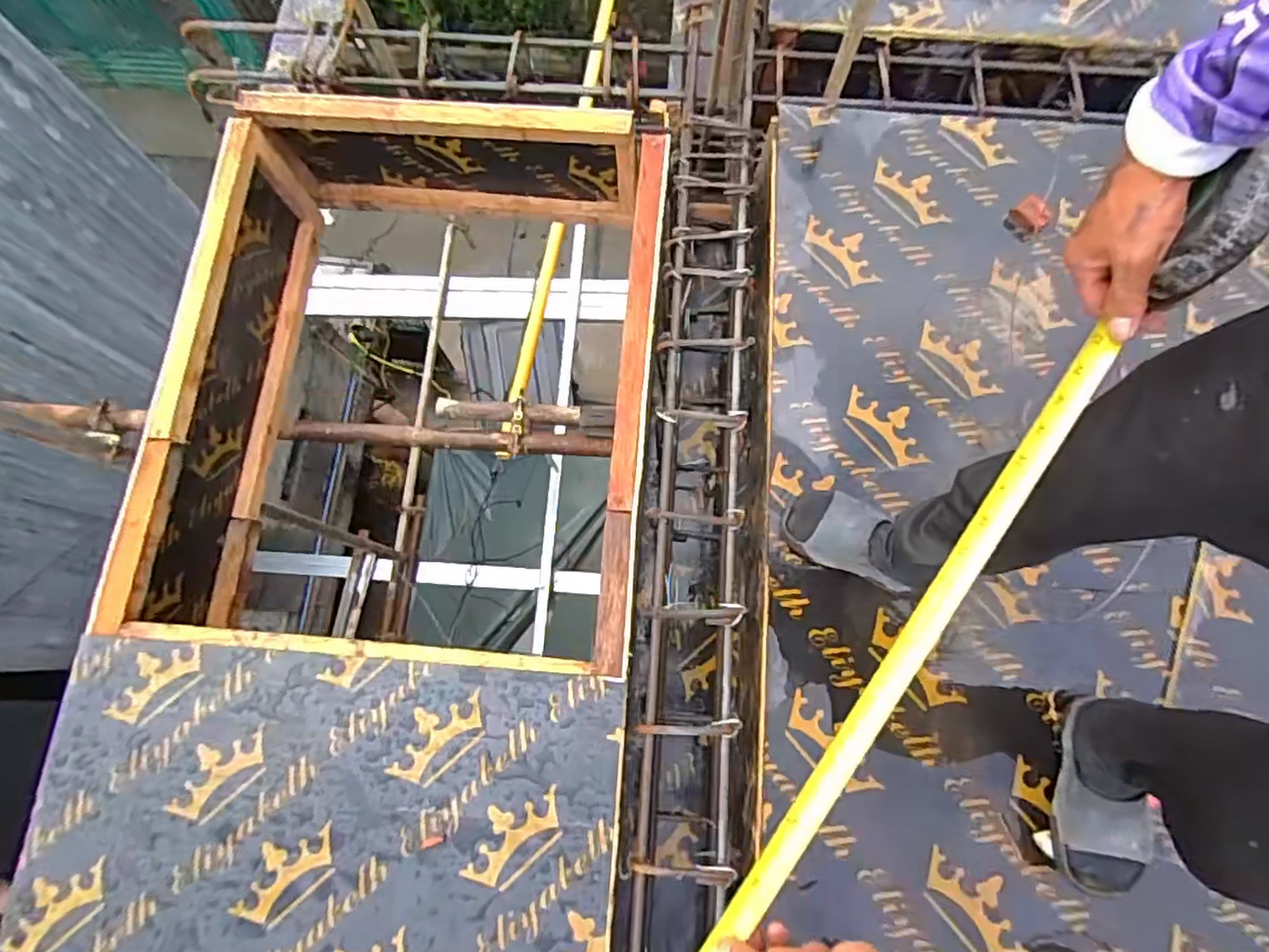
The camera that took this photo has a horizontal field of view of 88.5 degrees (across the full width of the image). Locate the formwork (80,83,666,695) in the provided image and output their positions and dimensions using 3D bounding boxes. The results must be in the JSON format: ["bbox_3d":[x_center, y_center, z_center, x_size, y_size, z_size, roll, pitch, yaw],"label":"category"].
[{"bbox_3d":[-0.411,-0.212,1.294,0.870,0.352,1.065,4,76,1],"label":"formwork"}]

